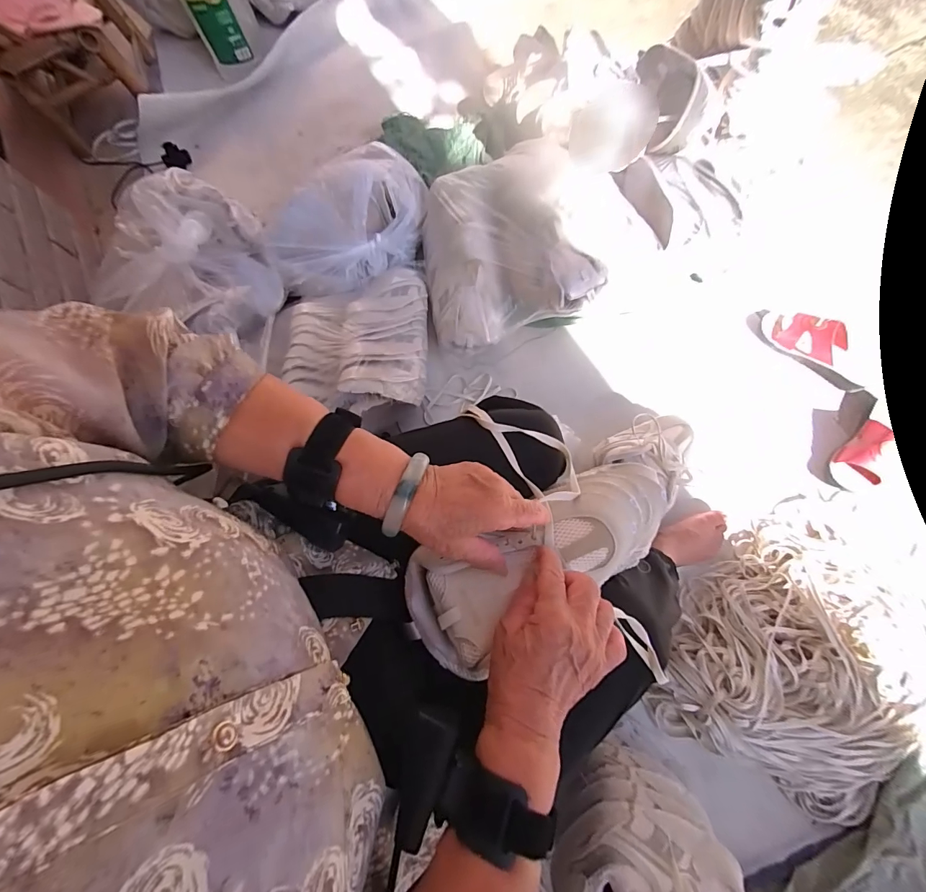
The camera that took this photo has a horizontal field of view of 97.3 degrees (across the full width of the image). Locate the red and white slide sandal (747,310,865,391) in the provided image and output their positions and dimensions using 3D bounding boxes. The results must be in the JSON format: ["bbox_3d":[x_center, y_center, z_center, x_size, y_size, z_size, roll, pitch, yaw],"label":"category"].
[{"bbox_3d":[0.729,-0.213,0.850,0.250,0.069,0.083,40,83,16],"label":"red and white slide sandal"}]

